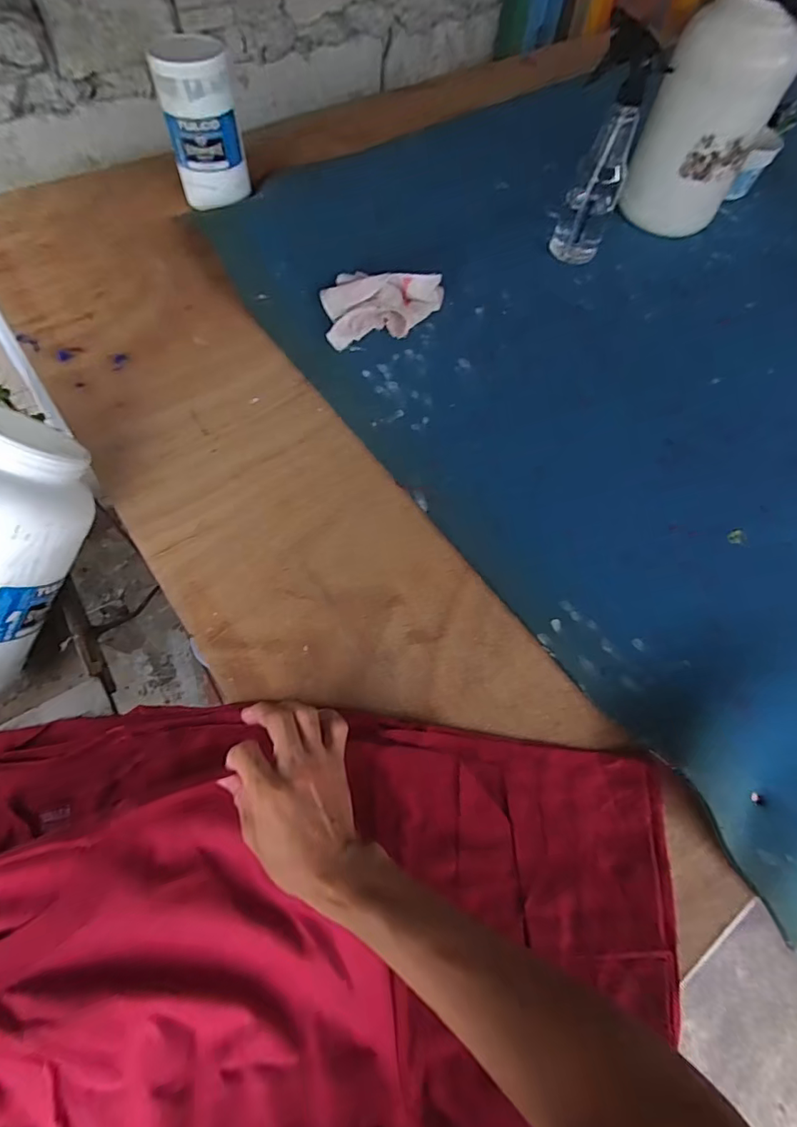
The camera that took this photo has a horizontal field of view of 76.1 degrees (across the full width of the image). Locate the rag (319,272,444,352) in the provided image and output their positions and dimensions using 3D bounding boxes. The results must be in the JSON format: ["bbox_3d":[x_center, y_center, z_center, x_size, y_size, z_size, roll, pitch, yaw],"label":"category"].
[{"bbox_3d":[-0.020,-0.358,0.674,0.170,0.046,0.121,-14,67,-9],"label":"rag"}]

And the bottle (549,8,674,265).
[{"bbox_3d":[0.264,-0.532,0.663,0.079,0.237,0.063,16,65,5],"label":"bottle"}]

